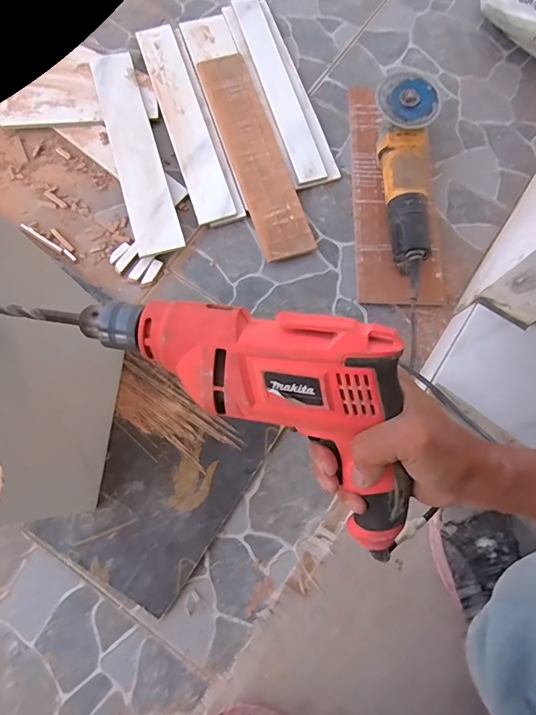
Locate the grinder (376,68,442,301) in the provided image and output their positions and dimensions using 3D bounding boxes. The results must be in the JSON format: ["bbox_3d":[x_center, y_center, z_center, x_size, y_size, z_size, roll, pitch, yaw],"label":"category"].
[{"bbox_3d":[0.220,-0.253,0.664,0.095,0.103,0.329,-5,75,-3],"label":"grinder"}]

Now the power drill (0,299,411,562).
[{"bbox_3d":[-0.046,0.010,0.306,0.342,0.102,0.116,23,76,3],"label":"power drill"}]

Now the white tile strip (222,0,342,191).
[{"bbox_3d":[0.021,-0.462,0.757,0.083,0.015,0.392,-17,76,-6],"label":"white tile strip"}]

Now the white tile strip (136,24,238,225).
[{"bbox_3d":[-0.138,-0.394,0.726,0.065,0.014,0.386,-18,76,-7],"label":"white tile strip"}]

